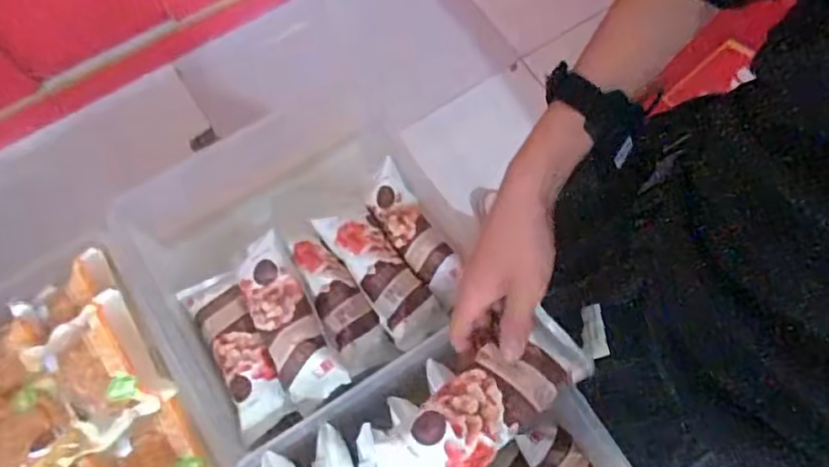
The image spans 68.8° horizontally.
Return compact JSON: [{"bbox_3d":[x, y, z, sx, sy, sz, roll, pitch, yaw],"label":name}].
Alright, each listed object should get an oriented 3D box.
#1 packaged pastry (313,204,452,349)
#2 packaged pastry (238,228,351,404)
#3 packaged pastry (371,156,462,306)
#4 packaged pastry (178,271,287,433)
[{"bbox_3d":[-0.032,0.039,0.599,0.057,0.036,0.150,-34,74,-11],"label":"packaged pastry"},{"bbox_3d":[-0.118,0.080,0.557,0.054,0.037,0.153,-28,73,-10],"label":"packaged pastry"},{"bbox_3d":[-0.001,0.000,0.613,0.045,0.031,0.149,-33,74,-11],"label":"packaged pastry"},{"bbox_3d":[-0.171,0.104,0.577,0.054,0.036,0.153,-31,74,-10],"label":"packaged pastry"}]

